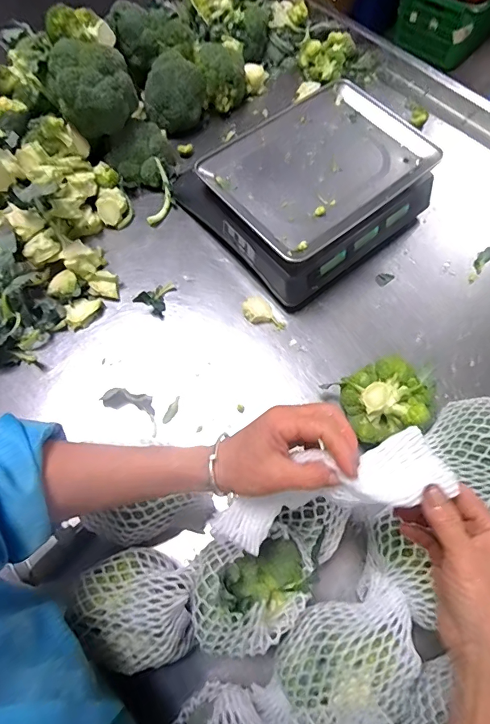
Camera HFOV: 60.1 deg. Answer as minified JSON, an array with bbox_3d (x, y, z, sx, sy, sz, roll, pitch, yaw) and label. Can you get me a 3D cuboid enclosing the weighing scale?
[{"bbox_3d":[0.094,-0.306,0.720,0.333,0.118,0.331,-36,71,-13],"label":"weighing scale"}]

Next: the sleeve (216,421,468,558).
[{"bbox_3d":[0.068,0.107,0.355,0.202,0.043,0.061,-21,68,4],"label":"sleeve"}]

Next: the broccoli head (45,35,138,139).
[{"bbox_3d":[-0.248,-0.444,0.691,0.108,0.122,0.109,32,71,13],"label":"broccoli head"}]

